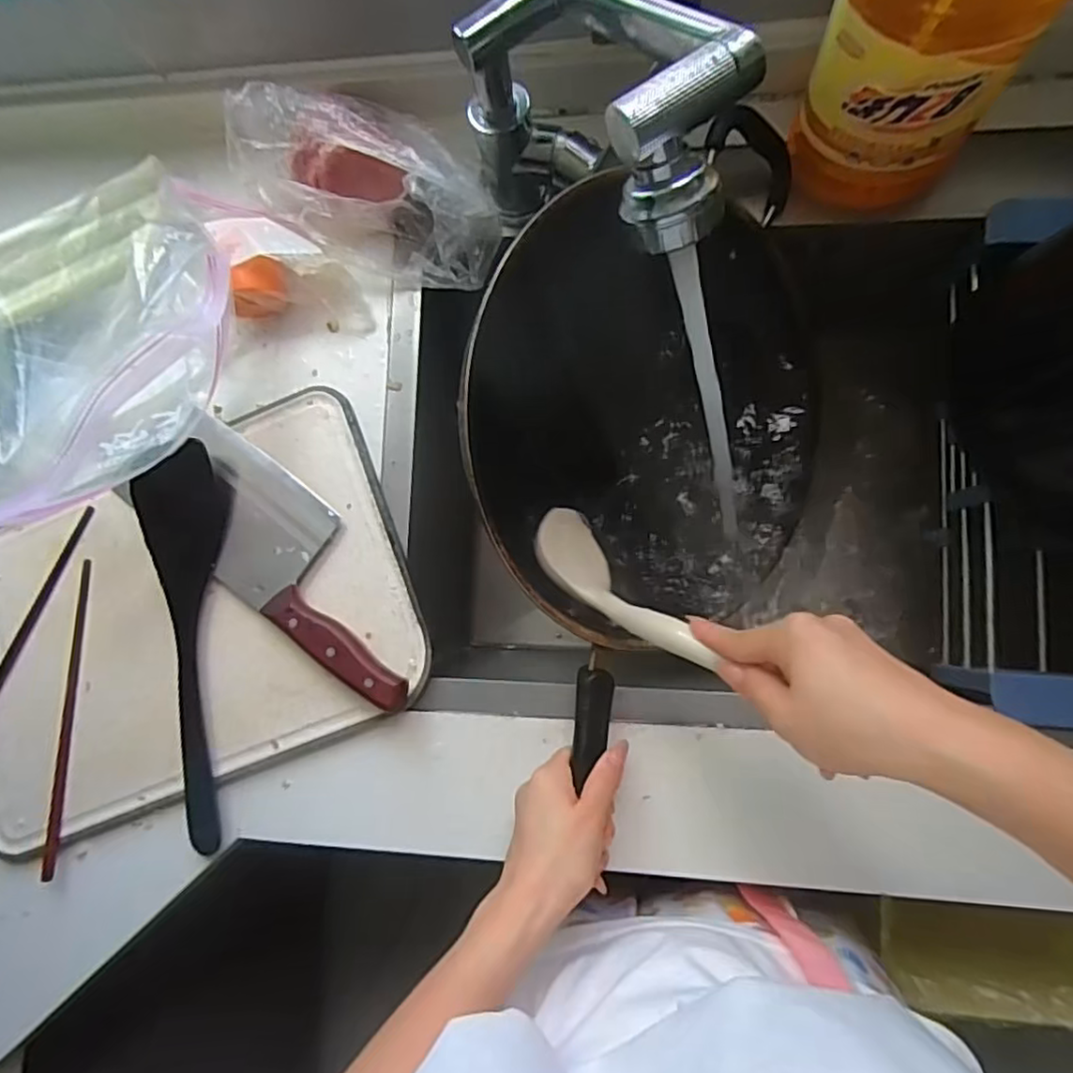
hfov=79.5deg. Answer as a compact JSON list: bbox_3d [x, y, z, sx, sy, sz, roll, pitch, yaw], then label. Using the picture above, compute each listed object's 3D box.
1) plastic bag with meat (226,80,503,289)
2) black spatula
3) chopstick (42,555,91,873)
[{"bbox_3d":[-0.123,-0.262,0.489,0.201,0.081,0.103,38,90,10],"label":"plastic bag with meat"},{"bbox_3d":[-0.258,0.083,0.485,0.075,0.043,0.297,-13,82,6],"label":"black spatula"},{"bbox_3d":[-0.371,0.143,0.510,0.012,0.010,0.245,2,86,7],"label":"chopstick"}]

